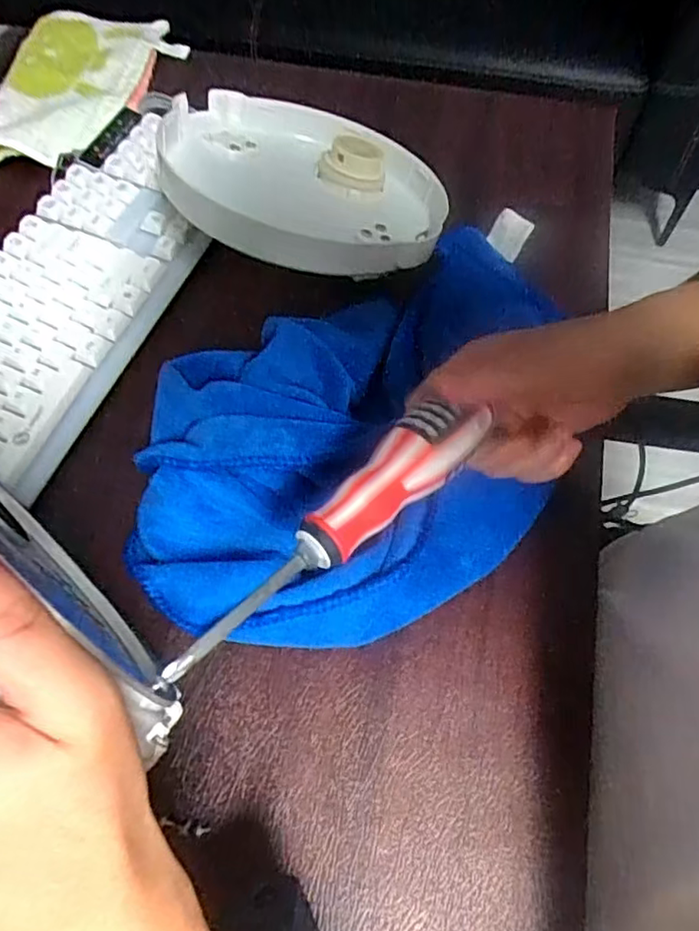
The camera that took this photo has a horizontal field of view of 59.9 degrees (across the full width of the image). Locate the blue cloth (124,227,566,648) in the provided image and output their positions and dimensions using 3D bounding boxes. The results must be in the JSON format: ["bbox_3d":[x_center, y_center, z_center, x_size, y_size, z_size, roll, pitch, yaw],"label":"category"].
[{"bbox_3d":[0.018,-0.021,0.363,0.313,0.045,0.204,-30,70,-15],"label":"blue cloth"}]

